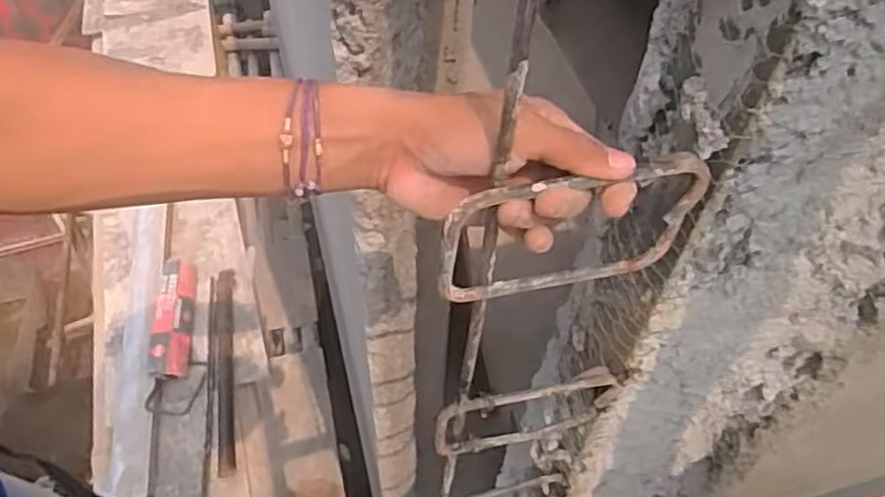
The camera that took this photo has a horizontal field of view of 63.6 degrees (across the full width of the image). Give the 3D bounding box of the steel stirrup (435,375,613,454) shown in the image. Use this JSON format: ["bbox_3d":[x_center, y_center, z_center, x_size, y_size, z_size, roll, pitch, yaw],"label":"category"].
[{"bbox_3d":[0.064,0.137,0.575,0.144,0.098,0.009,-10,54,-10],"label":"steel stirrup"}]

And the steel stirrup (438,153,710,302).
[{"bbox_3d":[0.070,-0.006,0.390,0.150,0.091,0.011,-13,54,-12],"label":"steel stirrup"}]

